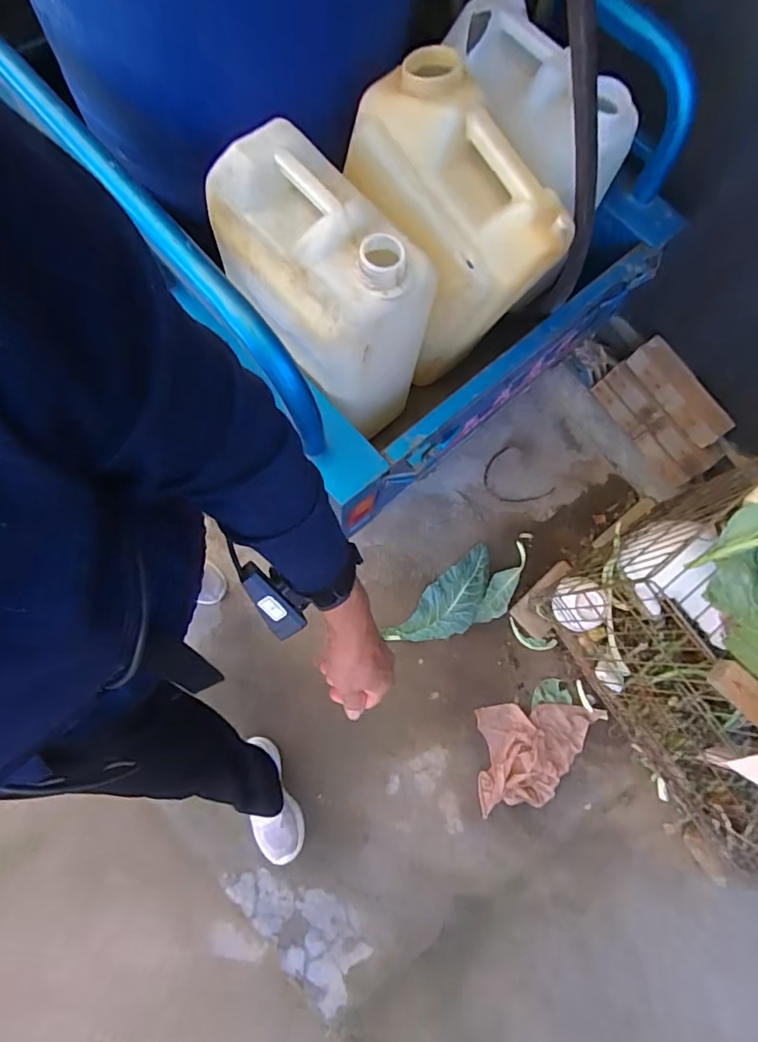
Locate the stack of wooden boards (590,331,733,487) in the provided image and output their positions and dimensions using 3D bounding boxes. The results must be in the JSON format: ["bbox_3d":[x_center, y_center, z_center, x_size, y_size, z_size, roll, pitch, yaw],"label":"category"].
[{"bbox_3d":[0.676,-0.270,1.251,0.036,0.196,0.287,-31,76,-33],"label":"stack of wooden boards"}]

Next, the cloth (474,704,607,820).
[{"bbox_3d":[0.379,0.546,1.213,0.296,0.032,0.219,-1,70,1],"label":"cloth"}]

